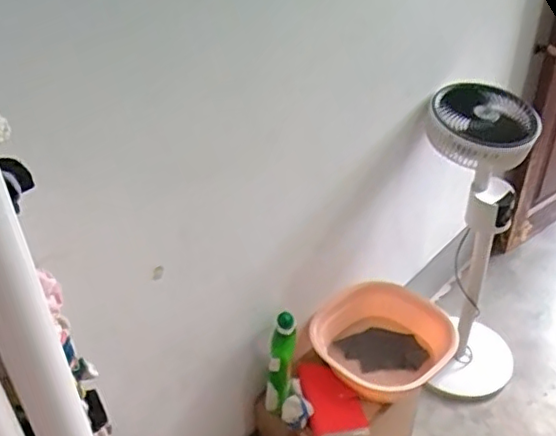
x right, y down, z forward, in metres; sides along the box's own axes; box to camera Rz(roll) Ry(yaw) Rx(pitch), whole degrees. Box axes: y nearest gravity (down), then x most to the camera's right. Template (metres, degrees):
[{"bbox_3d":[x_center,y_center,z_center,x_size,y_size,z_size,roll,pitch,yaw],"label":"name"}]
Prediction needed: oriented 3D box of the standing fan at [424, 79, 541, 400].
[{"bbox_3d":[0.472,0.093,1.465,0.295,0.757,0.251,10,38,16],"label":"standing fan"}]

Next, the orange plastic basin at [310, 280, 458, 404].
[{"bbox_3d":[0.213,0.264,1.269,0.240,0.112,0.267,-28,44,-30],"label":"orange plastic basin"}]

